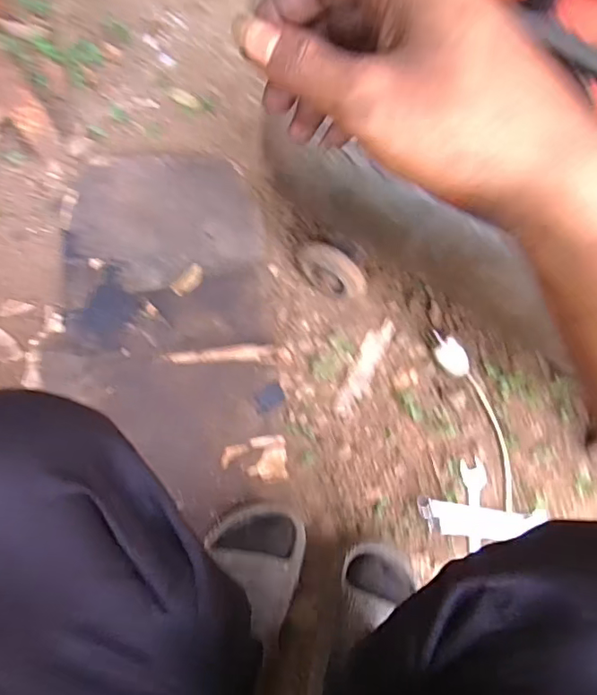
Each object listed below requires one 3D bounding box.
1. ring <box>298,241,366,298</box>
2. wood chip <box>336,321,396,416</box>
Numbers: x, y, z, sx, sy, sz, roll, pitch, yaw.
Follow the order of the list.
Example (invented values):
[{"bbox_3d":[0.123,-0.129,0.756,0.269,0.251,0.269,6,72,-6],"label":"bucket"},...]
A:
[{"bbox_3d":[0.043,-0.098,0.679,0.046,0.088,0.095,-42,86,-11],"label":"ring"},{"bbox_3d":[0.090,0.027,0.697,0.033,0.006,0.140,25,78,0],"label":"wood chip"}]

